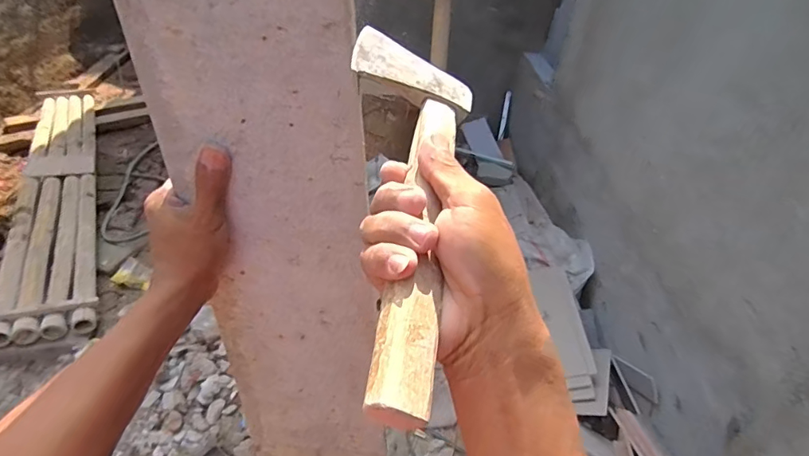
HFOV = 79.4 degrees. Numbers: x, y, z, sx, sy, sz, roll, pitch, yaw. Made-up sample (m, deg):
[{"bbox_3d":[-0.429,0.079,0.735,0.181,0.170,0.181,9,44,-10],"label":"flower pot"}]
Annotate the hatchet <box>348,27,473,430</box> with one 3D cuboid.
[{"bbox_3d":[-0.003,-0.018,0.304,0.089,0.033,0.277,19,49,-21],"label":"hatchet"}]

